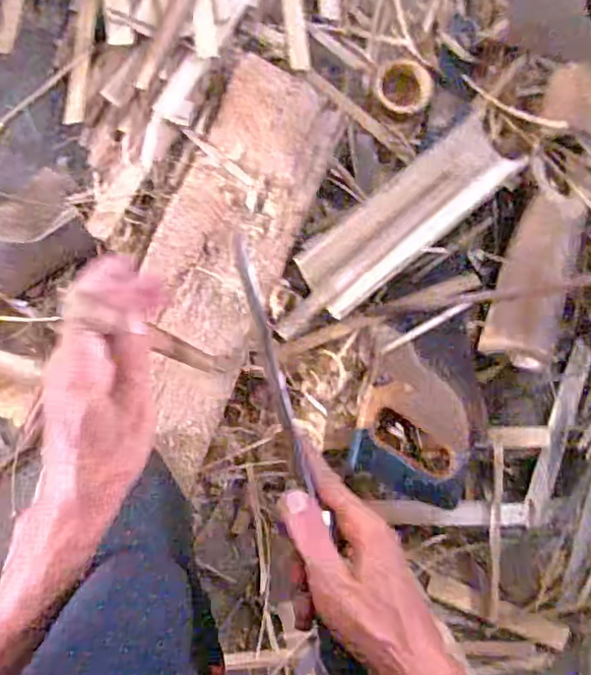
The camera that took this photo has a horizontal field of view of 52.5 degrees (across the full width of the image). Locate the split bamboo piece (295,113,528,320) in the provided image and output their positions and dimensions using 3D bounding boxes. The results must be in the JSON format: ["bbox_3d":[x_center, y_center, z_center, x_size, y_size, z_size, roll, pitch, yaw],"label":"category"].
[{"bbox_3d":[0.111,-0.122,0.590,0.241,0.043,0.072,-39,90,-8],"label":"split bamboo piece"}]

